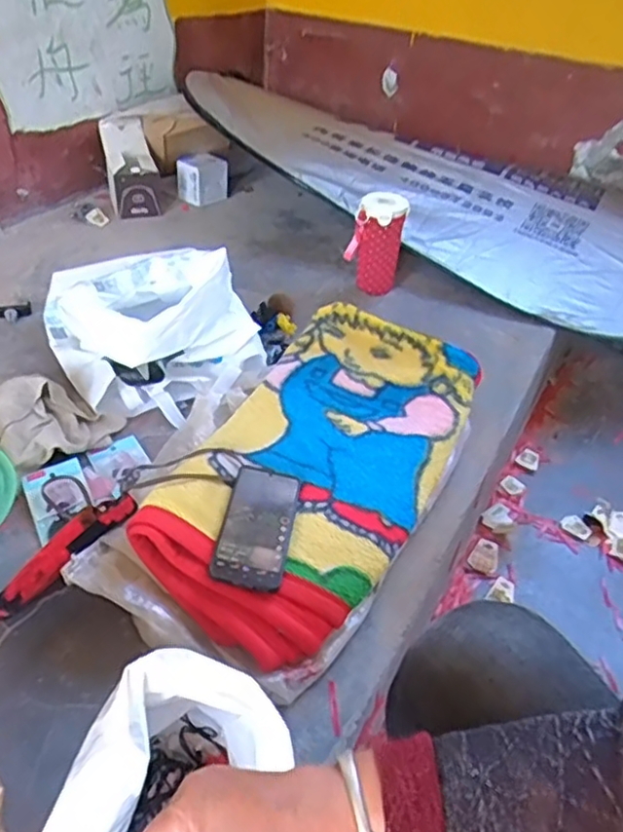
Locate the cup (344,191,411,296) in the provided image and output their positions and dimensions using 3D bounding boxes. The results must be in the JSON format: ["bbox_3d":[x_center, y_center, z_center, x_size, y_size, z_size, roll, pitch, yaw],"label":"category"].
[{"bbox_3d":[0.131,-0.345,1.349,0.102,0.182,0.085,-4,39,-11],"label":"cup"}]

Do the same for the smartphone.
[{"bbox_3d":[-0.061,0.123,0.758,0.079,0.018,0.170,9,39,5],"label":"smartphone"}]

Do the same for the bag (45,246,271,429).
[{"bbox_3d":[-0.257,-0.142,1.077,0.423,0.158,0.267,26,43,24],"label":"bag"}]

